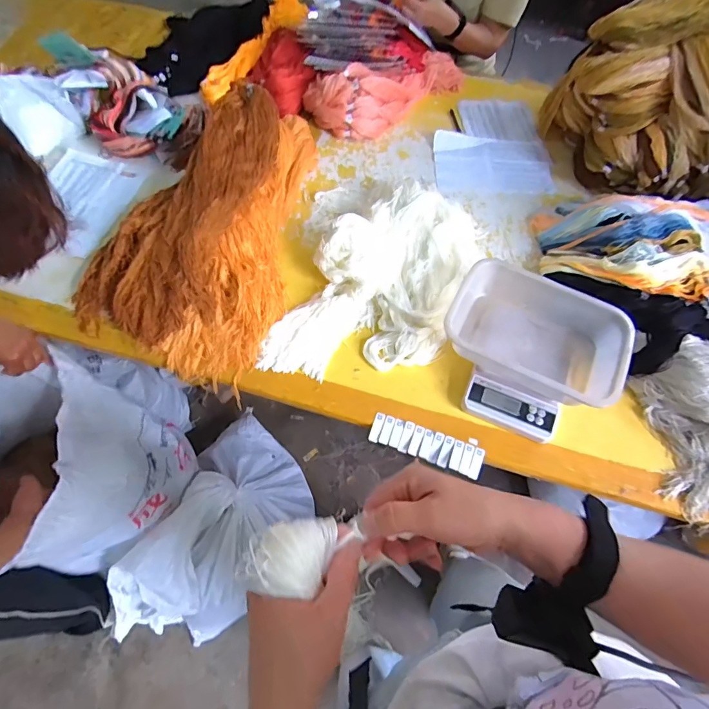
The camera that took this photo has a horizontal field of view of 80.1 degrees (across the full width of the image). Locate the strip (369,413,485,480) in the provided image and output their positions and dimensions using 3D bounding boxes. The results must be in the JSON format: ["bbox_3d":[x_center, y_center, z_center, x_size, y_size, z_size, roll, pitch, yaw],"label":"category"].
[{"bbox_3d":[0.116,0.144,0.676,0.178,0.010,0.054,20,61,9],"label":"strip"}]

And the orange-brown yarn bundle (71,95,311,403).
[{"bbox_3d":[-0.258,-0.276,0.813,0.351,0.137,0.622,15,60,6],"label":"orange-brown yarn bundle"}]

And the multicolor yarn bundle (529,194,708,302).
[{"bbox_3d":[0.580,-0.198,0.836,0.409,0.113,0.270,14,60,5],"label":"multicolor yarn bundle"}]

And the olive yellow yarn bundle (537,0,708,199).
[{"bbox_3d":[0.685,-0.572,0.938,0.448,0.312,0.334,39,65,18],"label":"olive yellow yarn bundle"}]

